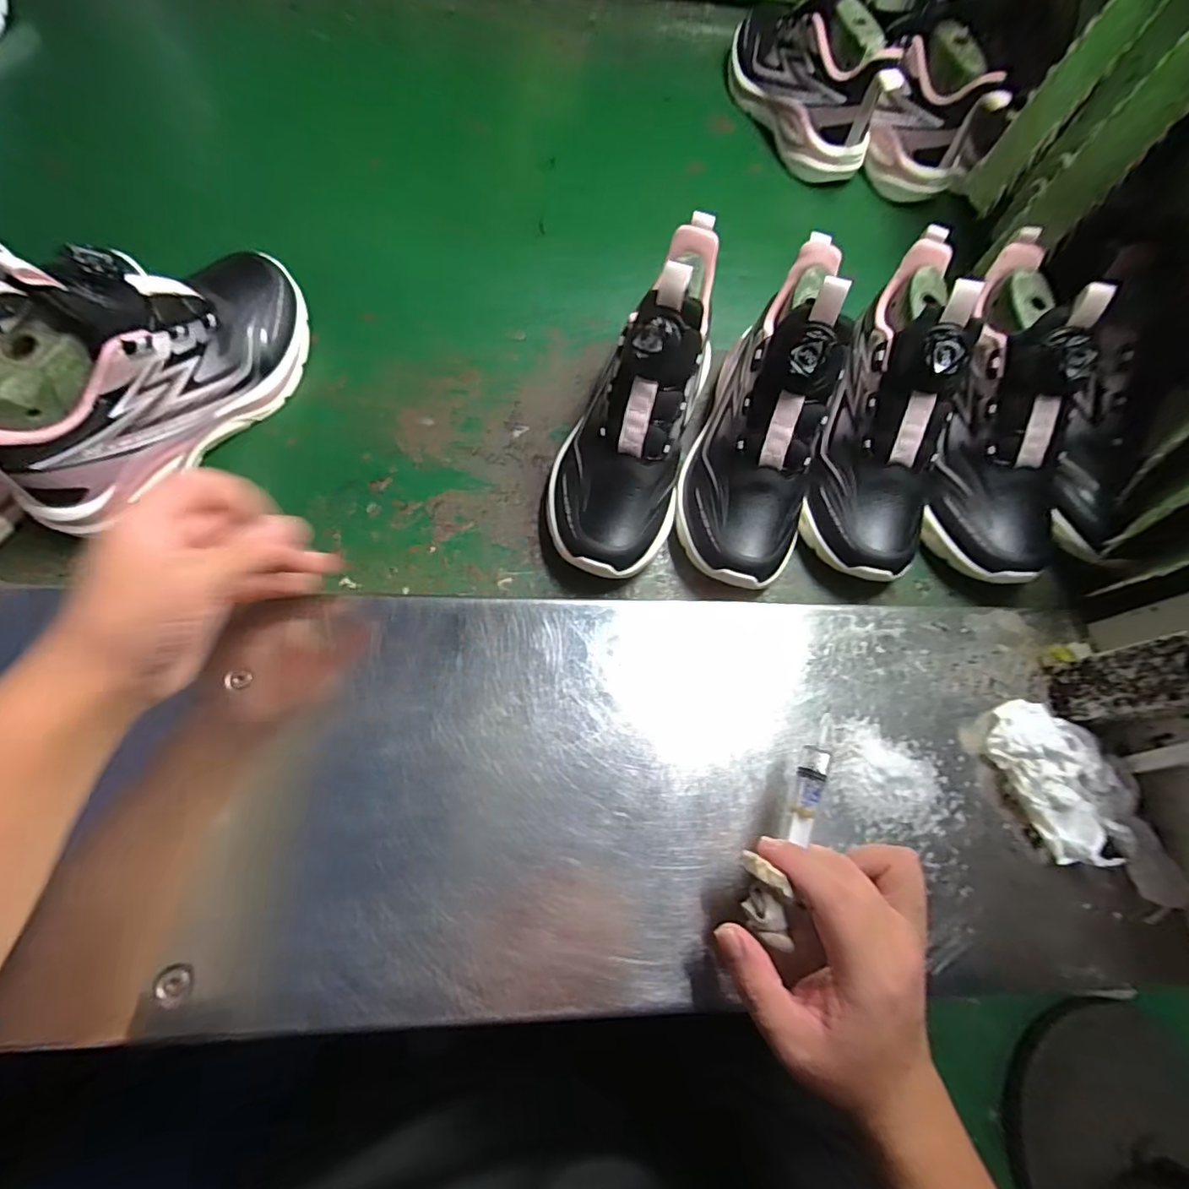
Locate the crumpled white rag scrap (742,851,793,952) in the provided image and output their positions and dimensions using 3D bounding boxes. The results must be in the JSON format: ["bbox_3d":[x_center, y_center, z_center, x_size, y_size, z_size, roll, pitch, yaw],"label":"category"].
[{"bbox_3d":[0.085,0.153,0.276,0.019,0.017,0.043,-10,78,-4],"label":"crumpled white rag scrap"}]

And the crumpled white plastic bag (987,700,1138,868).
[{"bbox_3d":[0.297,0.116,0.353,0.061,0.021,0.095,-19,74,-14],"label":"crumpled white plastic bag"}]

